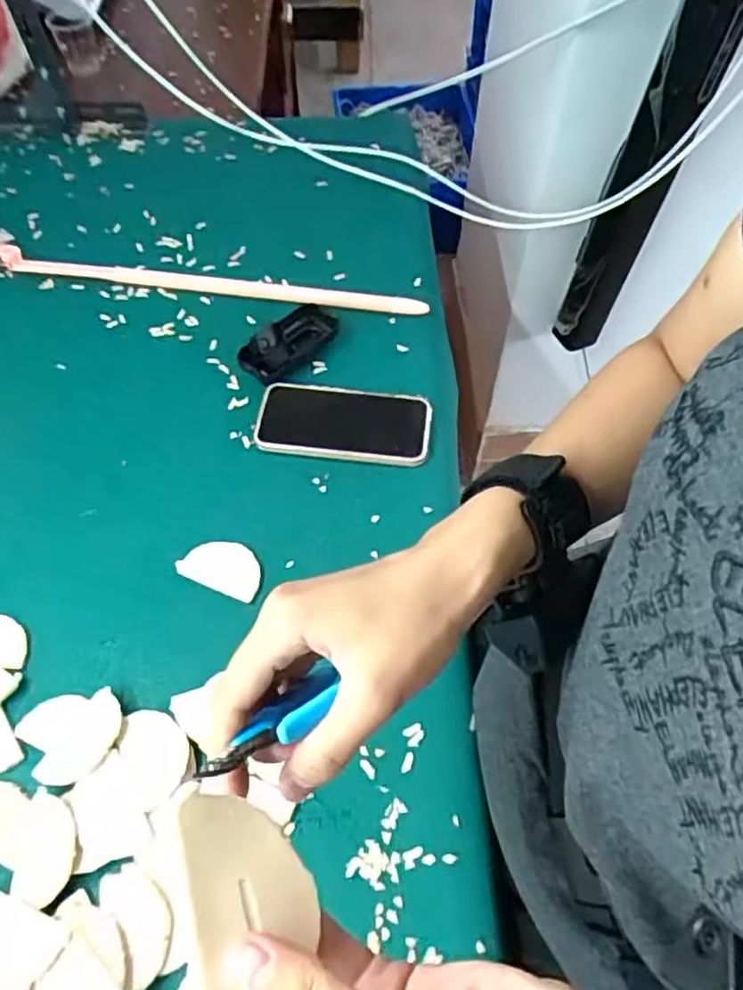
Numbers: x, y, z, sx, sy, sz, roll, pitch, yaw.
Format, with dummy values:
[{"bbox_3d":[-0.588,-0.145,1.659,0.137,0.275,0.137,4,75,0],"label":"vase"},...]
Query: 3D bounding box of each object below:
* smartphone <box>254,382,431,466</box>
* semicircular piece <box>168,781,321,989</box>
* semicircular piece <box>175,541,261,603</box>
[{"bbox_3d":[-0.025,-0.071,0.628,0.160,0.014,0.080,7,67,2],"label":"smartphone"},{"bbox_3d":[-0.038,0.125,0.204,0.042,0.005,0.070,6,43,-35],"label":"semicircular piece"},{"bbox_3d":[-0.125,0.059,0.560,0.072,0.005,0.044,20,63,11],"label":"semicircular piece"}]

